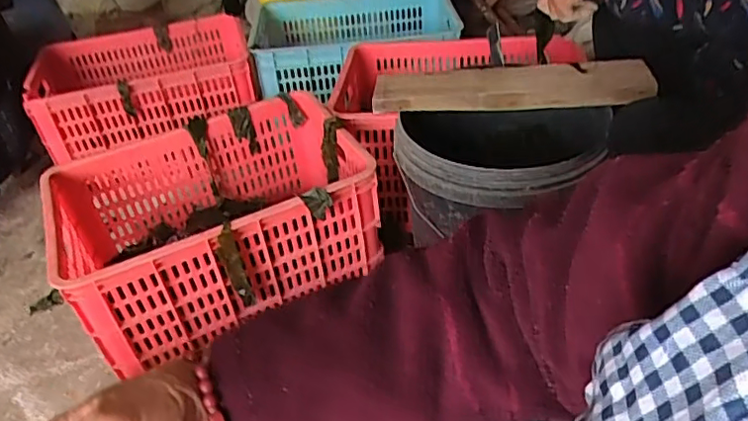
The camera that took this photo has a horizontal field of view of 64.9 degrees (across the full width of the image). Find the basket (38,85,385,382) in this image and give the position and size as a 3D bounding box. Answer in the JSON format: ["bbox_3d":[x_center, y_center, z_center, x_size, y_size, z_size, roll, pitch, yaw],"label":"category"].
[{"bbox_3d":[-0.287,0.012,1.105,0.527,0.223,0.388,-20,40,-16],"label":"basket"}]

